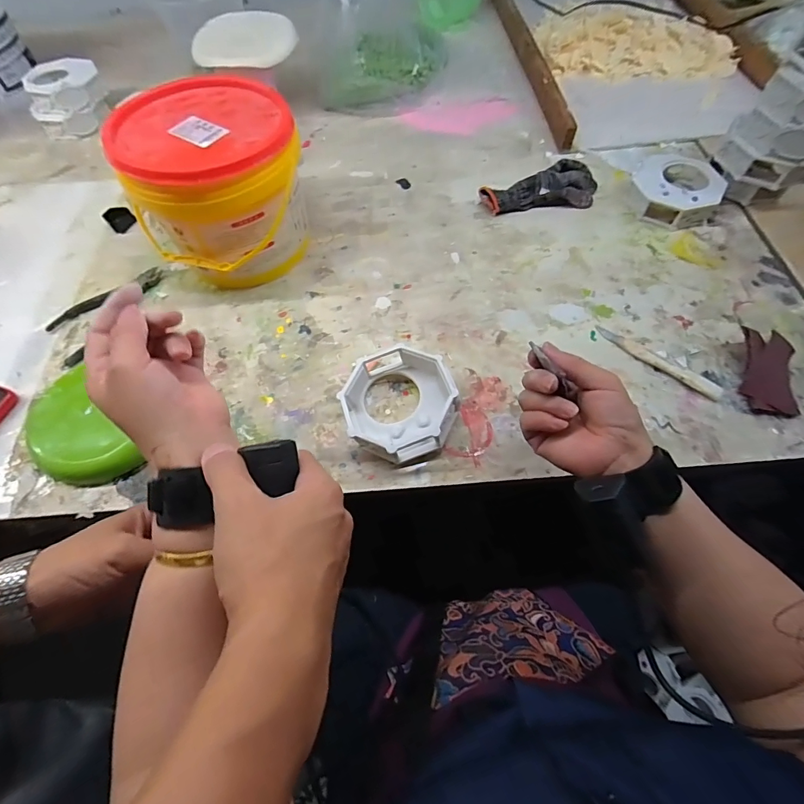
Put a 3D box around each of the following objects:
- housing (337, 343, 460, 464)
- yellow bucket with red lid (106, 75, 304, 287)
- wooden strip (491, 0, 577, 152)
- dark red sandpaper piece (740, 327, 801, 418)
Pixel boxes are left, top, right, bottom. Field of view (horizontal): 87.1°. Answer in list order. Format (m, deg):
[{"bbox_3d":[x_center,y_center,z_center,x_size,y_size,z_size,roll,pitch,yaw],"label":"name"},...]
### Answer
[{"bbox_3d":[-0.002,0.001,0.449,0.119,0.050,0.117,-15,63,-6],"label":"housing"},{"bbox_3d":[-0.228,-0.273,0.541,0.201,0.164,0.221,-23,64,-10],"label":"yellow bucket with red lid"},{"bbox_3d":[0.232,-0.654,0.788,0.026,0.049,0.560,-6,62,-2],"label":"wooden strip"},{"bbox_3d":[0.406,-0.033,0.464,0.053,0.020,0.098,11,63,7],"label":"dark red sandpaper piece"}]

